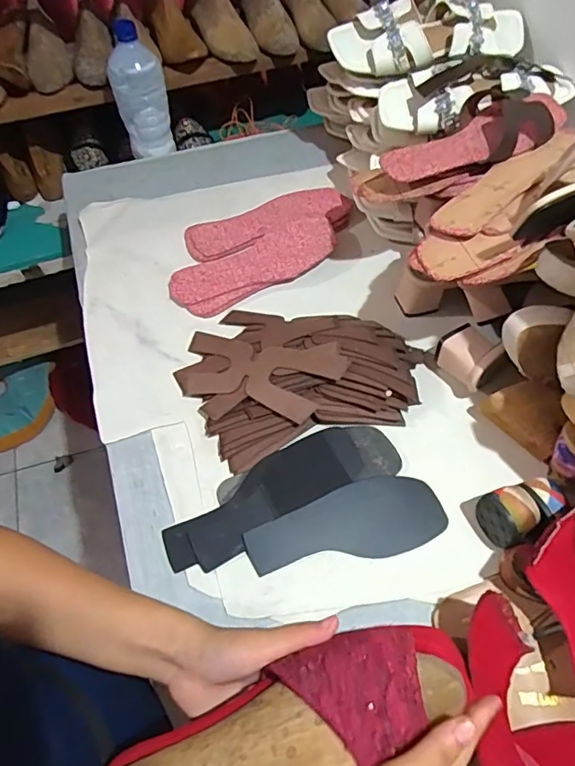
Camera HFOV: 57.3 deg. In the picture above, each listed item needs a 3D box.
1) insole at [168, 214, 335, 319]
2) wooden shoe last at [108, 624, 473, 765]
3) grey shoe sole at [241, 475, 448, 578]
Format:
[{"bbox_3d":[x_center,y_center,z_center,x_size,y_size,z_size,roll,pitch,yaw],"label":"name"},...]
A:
[{"bbox_3d":[-0.042,-0.165,0.730,0.241,0.027,0.079,-26,62,-14],"label":"insole"},{"bbox_3d":[-0.001,0.218,0.310,0.235,0.050,0.082,-25,62,-10],"label":"wooden shoe last"},{"bbox_3d":[0.061,0.150,0.552,0.205,0.006,0.079,-14,59,-7],"label":"grey shoe sole"}]

